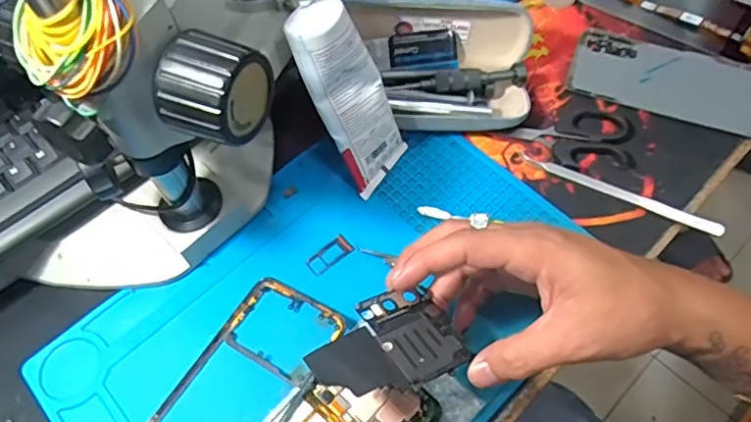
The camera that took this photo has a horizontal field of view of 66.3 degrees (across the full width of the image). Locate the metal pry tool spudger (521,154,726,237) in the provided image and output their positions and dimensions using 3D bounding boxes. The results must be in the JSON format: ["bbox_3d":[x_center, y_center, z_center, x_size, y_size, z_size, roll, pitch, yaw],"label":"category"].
[{"bbox_3d":[0.178,-0.013,0.421,0.145,0.006,0.009,24,65,15],"label":"metal pry tool spudger"}]

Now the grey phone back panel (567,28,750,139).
[{"bbox_3d":[0.244,-0.107,0.470,0.159,0.004,0.072,19,64,13],"label":"grey phone back panel"}]

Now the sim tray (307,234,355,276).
[{"bbox_3d":[-0.032,0.031,0.406,0.033,0.004,0.016,-35,65,-16],"label":"sim tray"}]

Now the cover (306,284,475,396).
[{"bbox_3d":[0.006,0.071,0.313,0.082,0.004,0.057,-14,47,-22],"label":"cover"}]

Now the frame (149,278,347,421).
[{"bbox_3d":[-0.090,0.119,0.353,0.076,0.007,0.167,23,63,28],"label":"frame"}]

